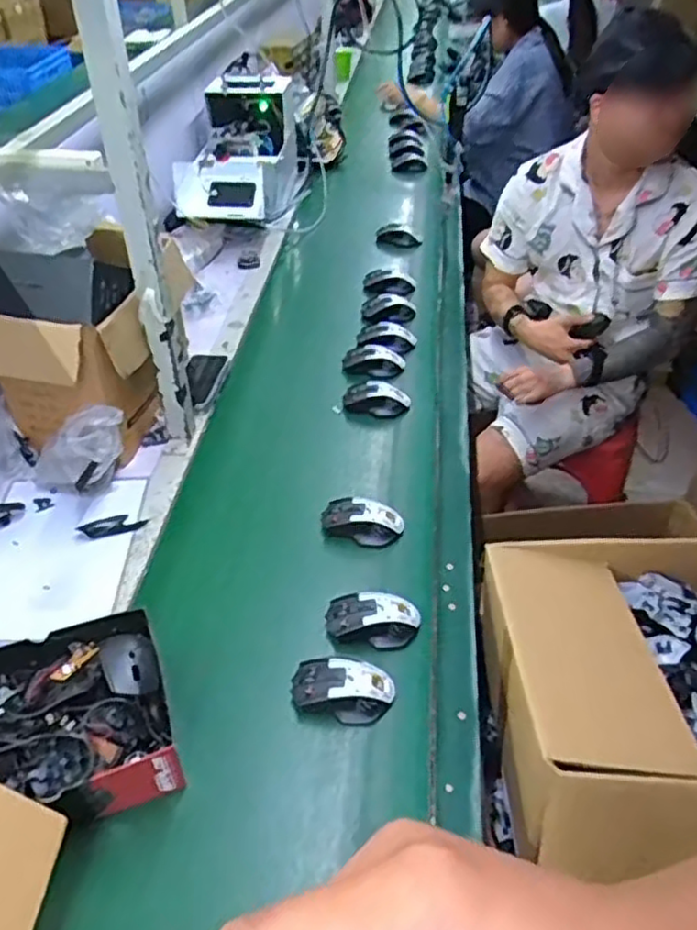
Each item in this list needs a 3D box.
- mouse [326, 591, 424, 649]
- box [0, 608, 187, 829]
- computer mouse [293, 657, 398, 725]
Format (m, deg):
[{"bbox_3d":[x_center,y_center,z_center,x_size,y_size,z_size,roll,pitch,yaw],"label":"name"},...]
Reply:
[{"bbox_3d":[0.031,0.194,0.887,0.119,0.039,0.075,8,42,9],"label":"mouse"},{"bbox_3d":[-0.317,0.287,0.743,0.236,0.100,0.200,-15,44,-16],"label":"box"},{"bbox_3d":[-0.006,0.261,0.813,0.120,0.037,0.073,9,43,10],"label":"computer mouse"}]

